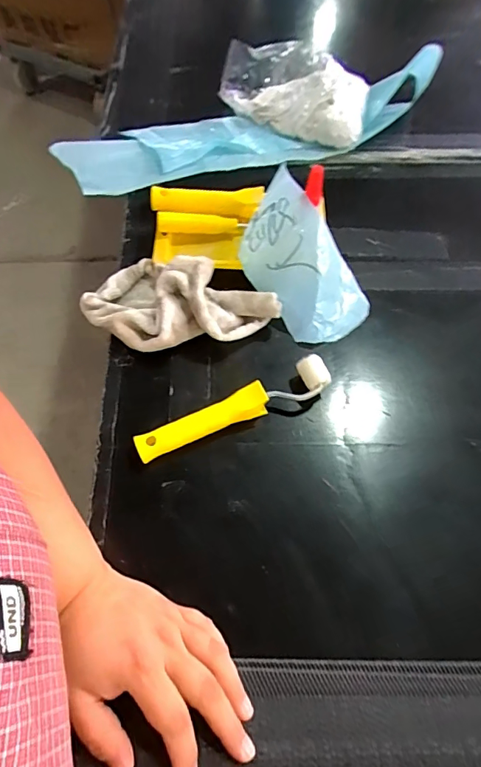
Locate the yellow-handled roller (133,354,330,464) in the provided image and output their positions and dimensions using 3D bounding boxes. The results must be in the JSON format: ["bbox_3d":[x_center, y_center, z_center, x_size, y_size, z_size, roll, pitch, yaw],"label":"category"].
[{"bbox_3d":[-0.004,0.028,0.440,0.196,0.035,0.032,-23,67,-13],"label":"yellow-handled roller"}]

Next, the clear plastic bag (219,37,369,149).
[{"bbox_3d":[0.078,-0.421,0.631,0.206,0.081,0.146,15,64,5],"label":"clear plastic bag"}]

